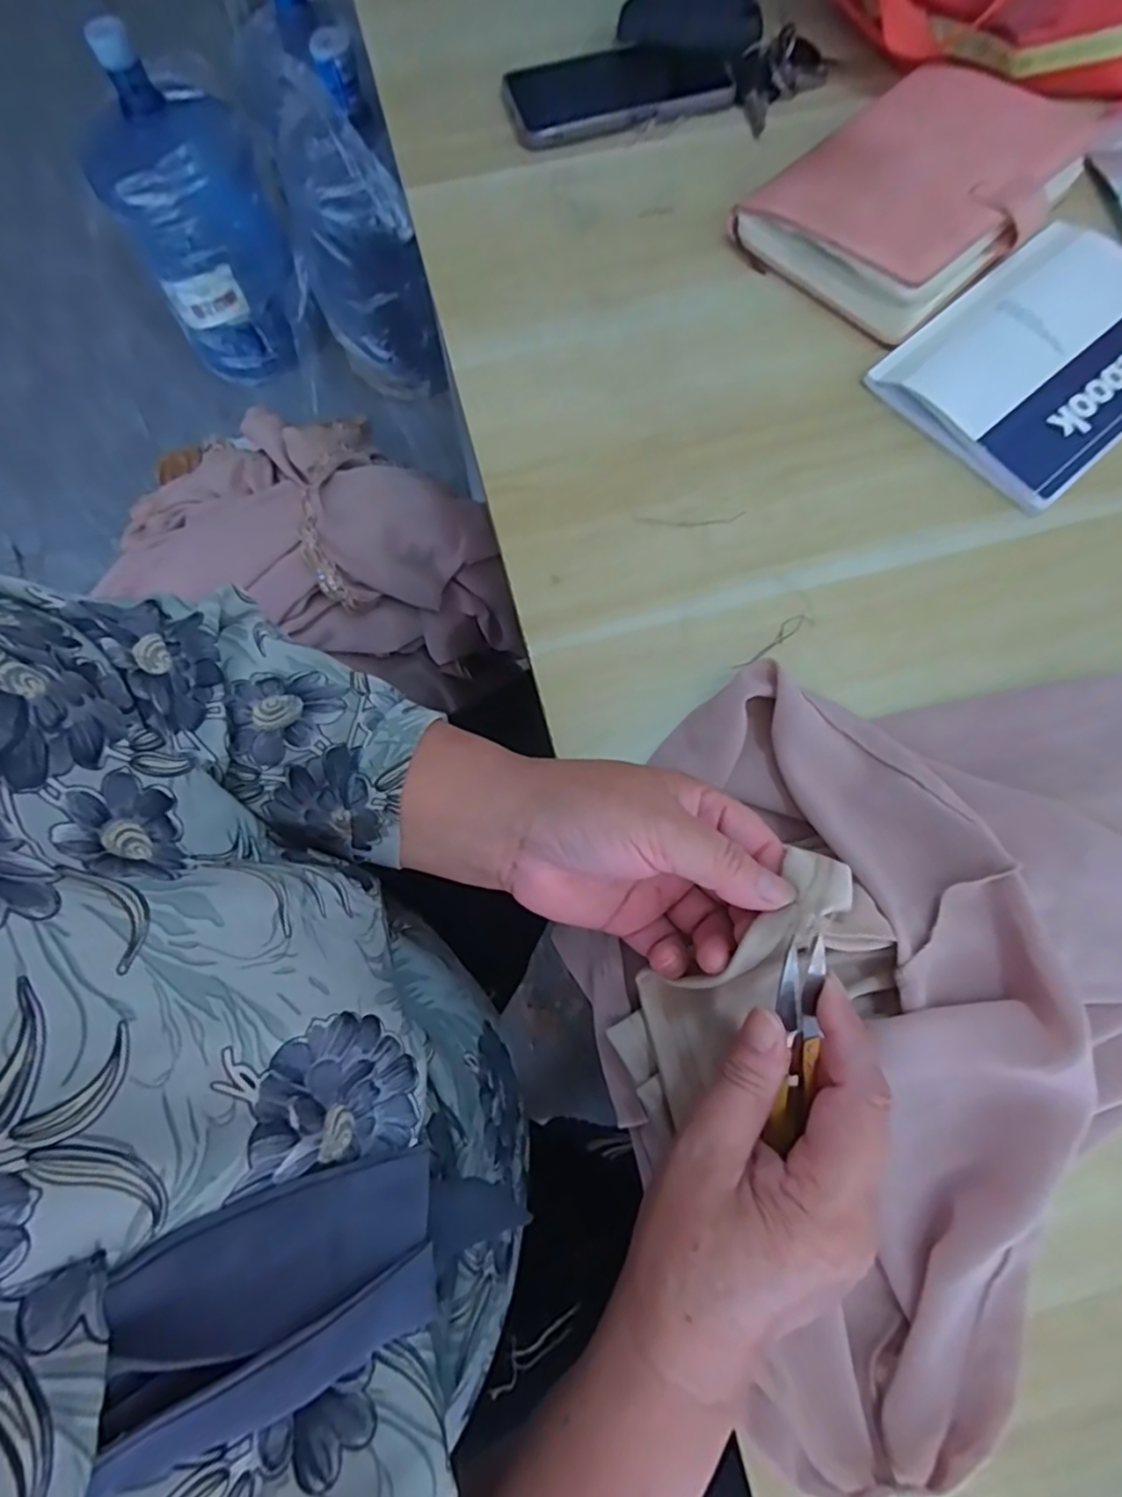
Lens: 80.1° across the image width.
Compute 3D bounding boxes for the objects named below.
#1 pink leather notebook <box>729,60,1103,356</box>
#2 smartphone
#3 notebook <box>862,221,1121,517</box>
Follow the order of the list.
[{"bbox_3d":[0.247,-0.383,0.451,0.226,0.036,0.147,-38,76,-10],"label":"pink leather notebook"},{"bbox_3d":[0.042,-0.497,0.504,0.165,0.014,0.077,-16,73,-4],"label":"smartphone"},{"bbox_3d":[0.312,-0.252,0.424,0.197,0.015,0.136,-40,76,-10],"label":"notebook"}]

